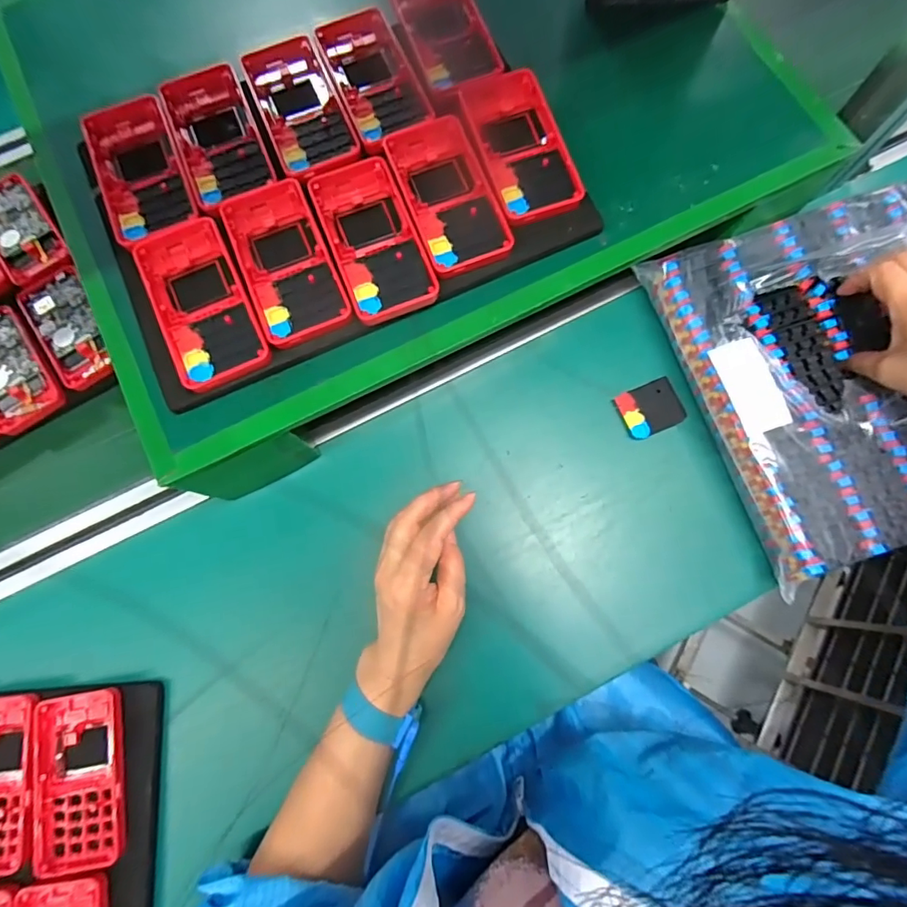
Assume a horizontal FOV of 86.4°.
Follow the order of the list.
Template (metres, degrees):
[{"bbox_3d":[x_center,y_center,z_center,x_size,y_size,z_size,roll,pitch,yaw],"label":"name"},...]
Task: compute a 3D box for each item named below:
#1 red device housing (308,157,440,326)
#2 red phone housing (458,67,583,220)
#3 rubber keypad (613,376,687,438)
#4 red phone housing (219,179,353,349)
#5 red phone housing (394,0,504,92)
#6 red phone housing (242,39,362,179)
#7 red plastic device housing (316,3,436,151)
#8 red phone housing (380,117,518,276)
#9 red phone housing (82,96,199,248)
[{"bbox_3d":[-0.060,-0.161,0.358,0.061,0.015,0.129,-20,76,-5],"label":"red device housing"},{"bbox_3d":[0.050,-0.238,0.369,0.062,0.011,0.128,-17,75,-4],"label":"red phone housing"},{"bbox_3d":[0.181,-0.041,0.443,0.055,0.009,0.044,-21,77,-3],"label":"rubber keypad"},{"bbox_3d":[-0.122,-0.139,0.352,0.061,0.013,0.126,-23,76,-5],"label":"red phone housing"},{"bbox_3d":[-0.007,-0.358,0.401,0.060,0.008,0.130,-18,75,-4],"label":"red phone housing"},{"bbox_3d":[-0.122,-0.276,0.384,0.061,0.013,0.125,-21,76,-5],"label":"red phone housing"},{"bbox_3d":[-0.064,-0.306,0.394,0.064,0.011,0.135,-20,76,-5],"label":"red plastic device housing"},{"bbox_3d":[-0.005,-0.195,0.361,0.062,0.007,0.126,-20,76,-5],"label":"red phone housing"},{"bbox_3d":[-0.241,-0.220,0.373,0.063,0.017,0.121,-23,76,-6],"label":"red phone housing"}]

